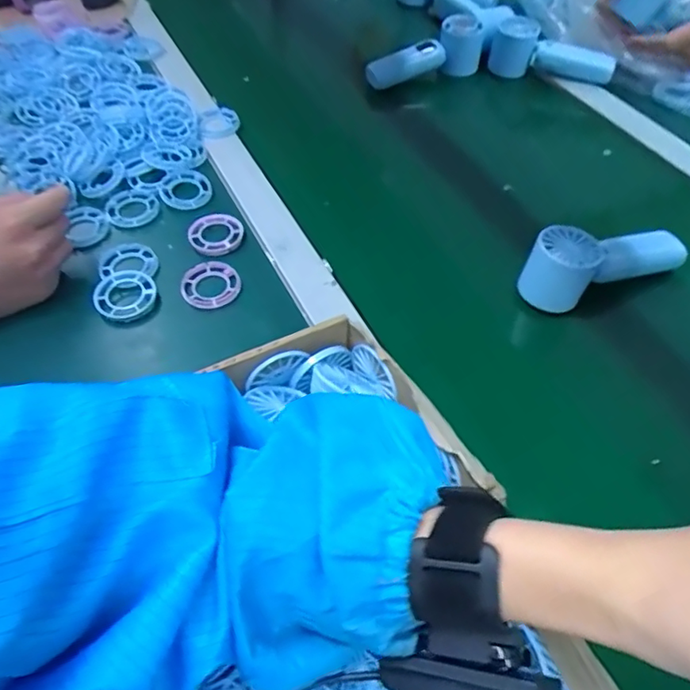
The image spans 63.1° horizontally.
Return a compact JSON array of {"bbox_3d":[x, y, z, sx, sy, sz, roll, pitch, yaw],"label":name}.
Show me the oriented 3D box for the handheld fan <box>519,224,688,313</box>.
[{"bbox_3d":[0.226,-0.074,0.496,0.160,0.053,0.048,-12,55,-22],"label":"handheld fan"}]

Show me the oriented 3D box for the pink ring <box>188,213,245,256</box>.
[{"bbox_3d":[-0.121,-0.106,0.527,0.048,0.004,0.049,-1,55,1],"label":"pink ring"}]

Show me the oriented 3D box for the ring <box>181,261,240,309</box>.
[{"bbox_3d":[-0.118,-0.053,0.496,0.044,0.012,0.047,2,66,-5],"label":"ring"}]

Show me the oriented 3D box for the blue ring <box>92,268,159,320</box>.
[{"bbox_3d":[-0.188,-0.044,0.479,0.050,0.010,0.047,0,58,-1],"label":"blue ring"}]

